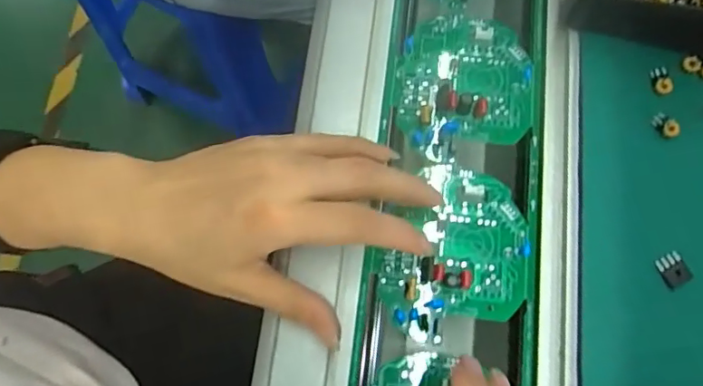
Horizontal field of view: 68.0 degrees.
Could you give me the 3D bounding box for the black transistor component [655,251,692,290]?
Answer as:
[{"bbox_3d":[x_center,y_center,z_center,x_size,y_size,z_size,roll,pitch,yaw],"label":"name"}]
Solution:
[{"bbox_3d":[0.170,0.041,0.275,0.014,0.004,0.016,-24,76,-7],"label":"black transistor component"}]

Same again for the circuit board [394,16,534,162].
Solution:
[{"bbox_3d":[0.068,-0.066,0.316,0.081,0.011,0.091,-1,74,-1],"label":"circuit board"}]

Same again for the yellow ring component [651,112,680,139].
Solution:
[{"bbox_3d":[0.179,-0.038,0.298,0.016,0.007,0.010,40,77,10],"label":"yellow ring component"}]

